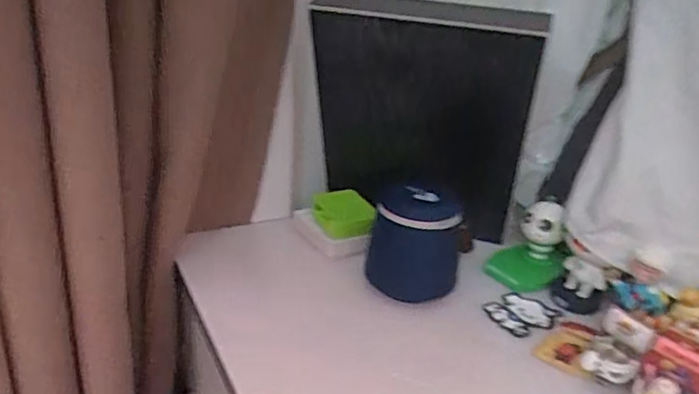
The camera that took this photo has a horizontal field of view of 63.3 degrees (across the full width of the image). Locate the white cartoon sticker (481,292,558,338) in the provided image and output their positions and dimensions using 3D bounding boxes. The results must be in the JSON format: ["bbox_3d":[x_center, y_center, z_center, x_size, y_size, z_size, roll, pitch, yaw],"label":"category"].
[{"bbox_3d":[0.167,0.112,0.549,0.064,0.005,0.051,-11,29,-28],"label":"white cartoon sticker"}]

